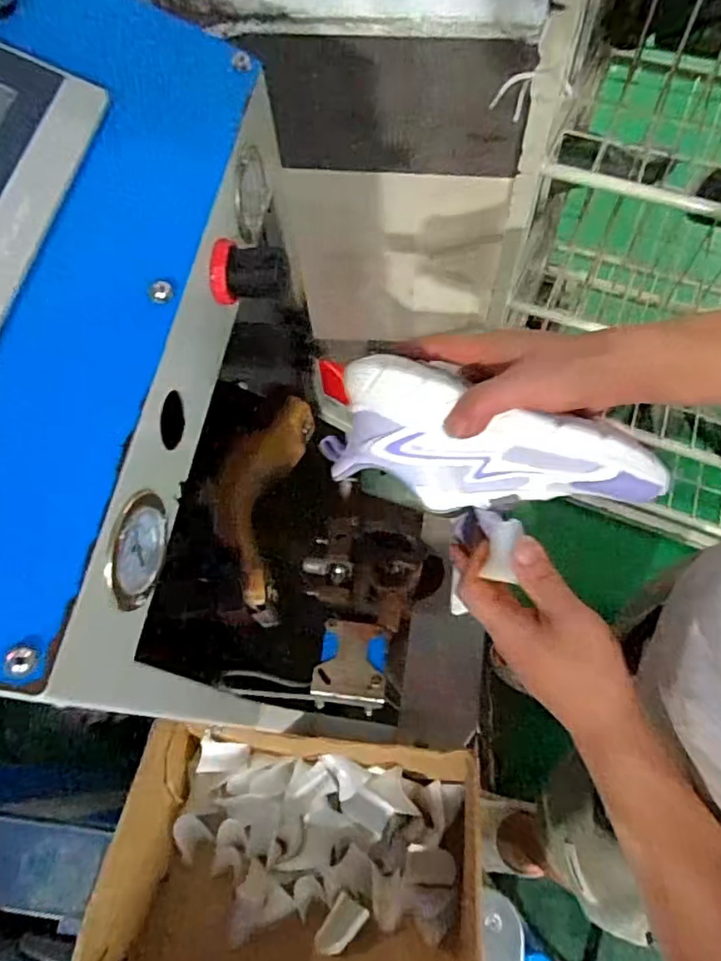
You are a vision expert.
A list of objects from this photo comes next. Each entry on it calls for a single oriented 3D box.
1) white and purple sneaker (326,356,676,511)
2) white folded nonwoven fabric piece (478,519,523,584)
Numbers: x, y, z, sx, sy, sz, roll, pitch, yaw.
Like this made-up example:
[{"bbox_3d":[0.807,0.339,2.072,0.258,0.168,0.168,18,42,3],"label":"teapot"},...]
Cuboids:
[{"bbox_3d":[0.103,-0.040,0.471,0.239,0.102,0.092,12,31,13],"label":"white and purple sneaker"},{"bbox_3d":[0.102,0.048,0.426,0.023,0.013,0.041,7,81,29],"label":"white folded nonwoven fabric piece"}]

